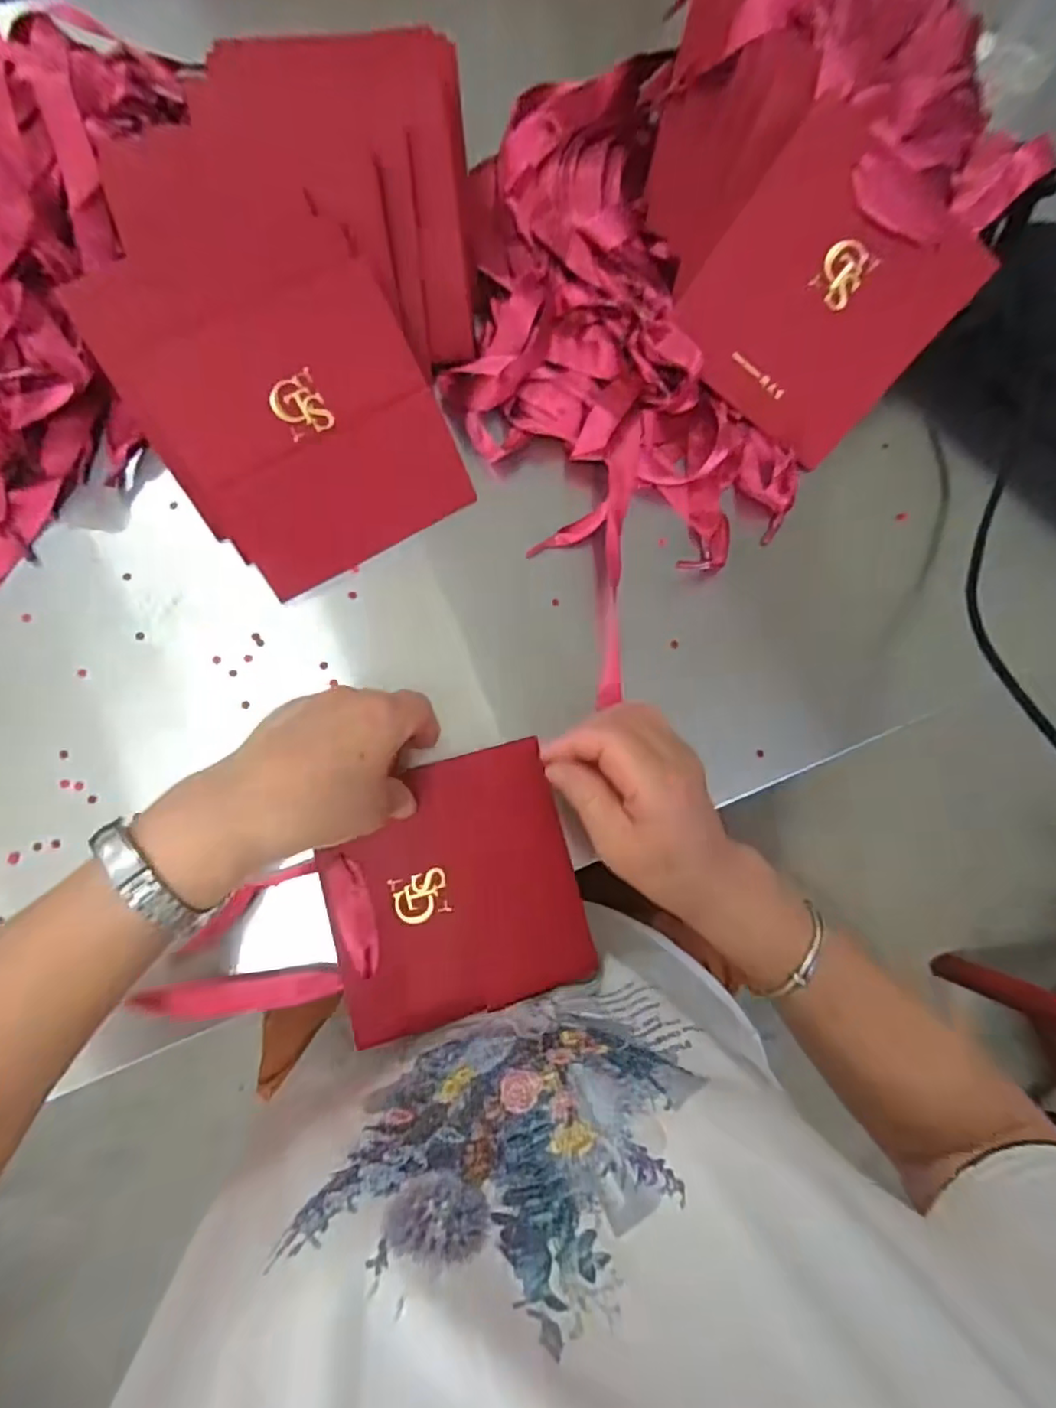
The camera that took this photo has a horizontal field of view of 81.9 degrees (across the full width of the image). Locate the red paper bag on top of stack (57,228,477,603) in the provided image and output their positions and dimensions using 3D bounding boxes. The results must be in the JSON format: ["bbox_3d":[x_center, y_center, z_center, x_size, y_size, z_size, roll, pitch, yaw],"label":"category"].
[{"bbox_3d":[-0.132,-0.167,0.347,0.149,0.016,0.175,-30,114,-9],"label":"red paper bag on top of stack"}]

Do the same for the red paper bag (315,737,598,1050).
[{"bbox_3d":[-0.041,0.103,0.346,0.136,0.014,0.138,-14,84,-7],"label":"red paper bag"}]

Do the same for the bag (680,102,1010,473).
[{"bbox_3d":[0.178,-0.247,0.374,0.139,0.011,0.136,38,122,-6],"label":"bag"}]

